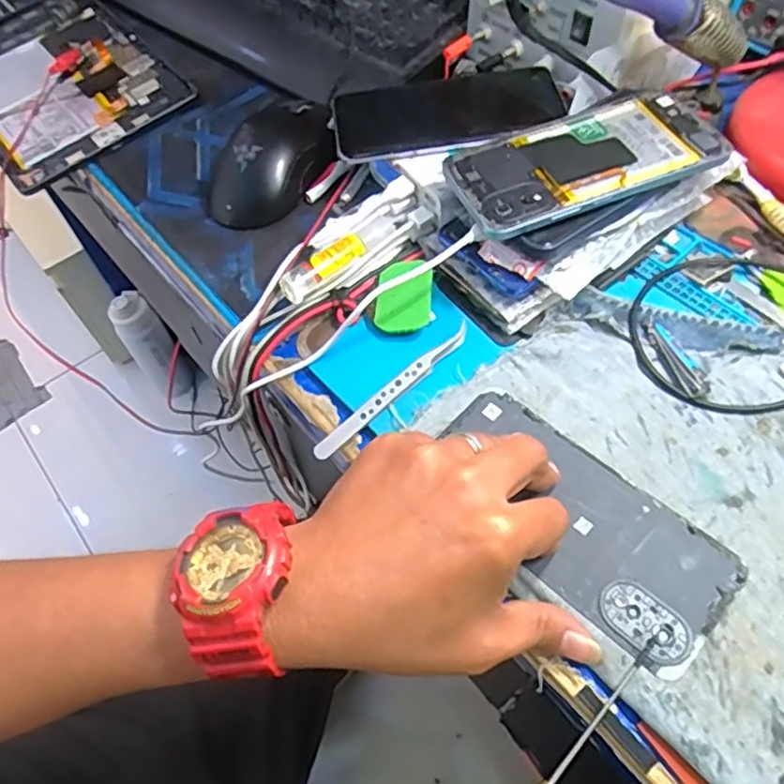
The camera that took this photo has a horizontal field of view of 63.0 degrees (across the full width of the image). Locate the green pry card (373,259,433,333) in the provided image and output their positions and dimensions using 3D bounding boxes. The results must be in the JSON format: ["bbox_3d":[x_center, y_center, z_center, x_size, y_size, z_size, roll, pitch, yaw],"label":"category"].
[{"bbox_3d":[0.007,-0.059,0.398,0.035,0.004,0.047,4,76,3],"label":"green pry card"}]

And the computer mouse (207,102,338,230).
[{"bbox_3d":[-0.084,-0.171,0.473,0.061,0.034,0.116,30,65,21],"label":"computer mouse"}]

